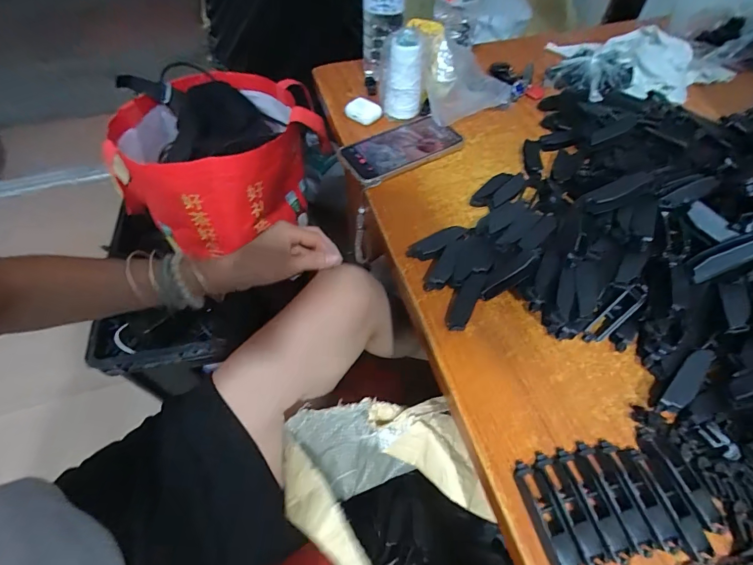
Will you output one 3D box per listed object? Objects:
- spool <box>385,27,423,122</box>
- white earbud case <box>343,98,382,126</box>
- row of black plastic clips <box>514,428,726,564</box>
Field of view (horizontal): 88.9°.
[{"bbox_3d":[0.038,-0.281,0.532,0.047,0.101,0.050,0,54,0],"label":"spool"},{"bbox_3d":[-0.019,-0.250,0.564,0.048,0.027,0.031,31,60,21],"label":"white earbud case"},{"bbox_3d":[0.178,0.159,0.284,0.129,0.018,0.079,-10,55,-7],"label":"row of black plastic clips"}]

